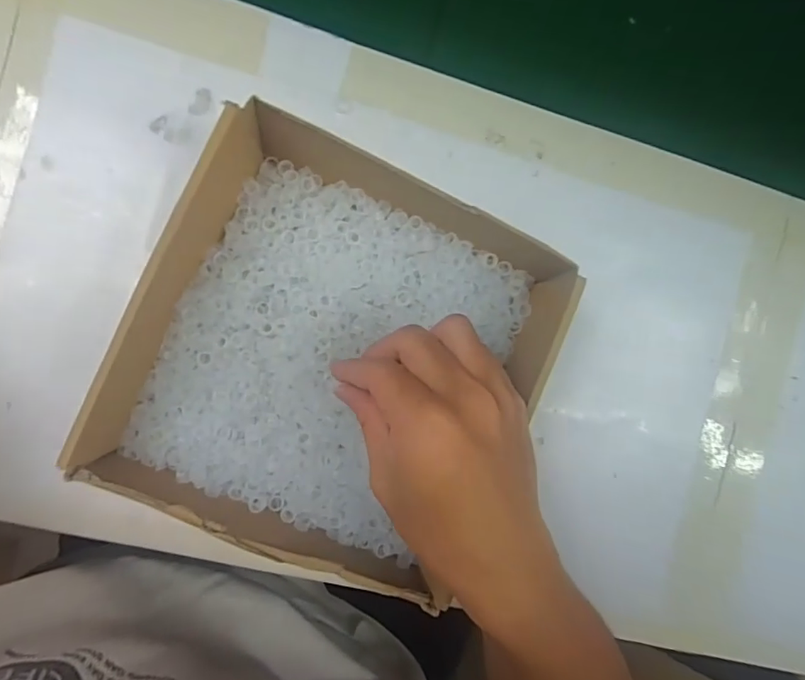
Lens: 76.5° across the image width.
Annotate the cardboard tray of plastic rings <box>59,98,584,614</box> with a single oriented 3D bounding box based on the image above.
[{"bbox_3d":[-0.031,0.004,0.281,0.204,0.065,0.232,25,86,-8],"label":"cardboard tray of plastic rings"}]

